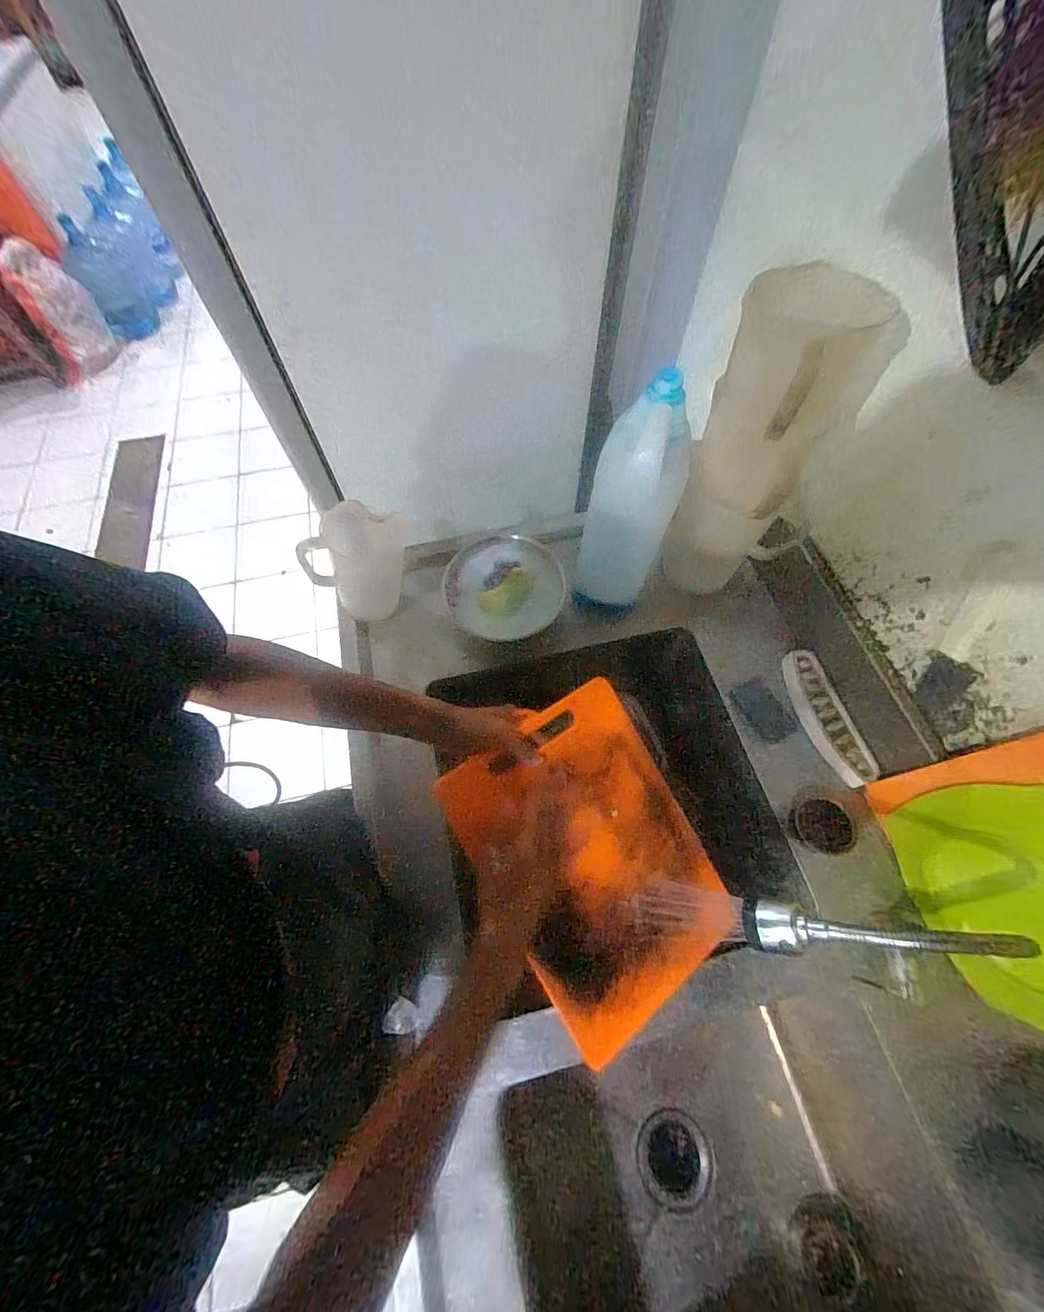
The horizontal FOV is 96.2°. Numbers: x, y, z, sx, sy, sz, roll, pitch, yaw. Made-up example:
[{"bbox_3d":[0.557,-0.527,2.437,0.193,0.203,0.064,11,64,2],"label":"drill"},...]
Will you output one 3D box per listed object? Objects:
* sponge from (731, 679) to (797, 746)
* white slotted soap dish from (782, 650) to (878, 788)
[{"bbox_3d":[0.375,0.085,0.727,0.056,0.016,0.098,-26,67,-11],"label":"sponge"},{"bbox_3d":[0.455,0.088,0.702,0.062,0.020,0.204,-12,65,-5],"label":"white slotted soap dish"}]

